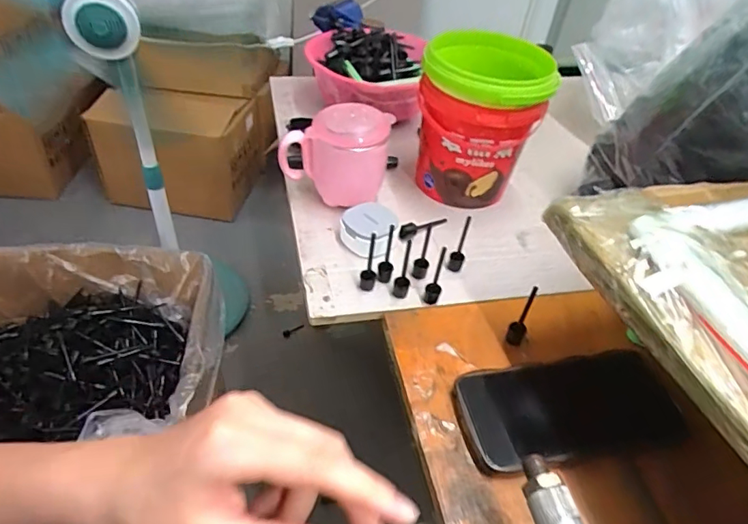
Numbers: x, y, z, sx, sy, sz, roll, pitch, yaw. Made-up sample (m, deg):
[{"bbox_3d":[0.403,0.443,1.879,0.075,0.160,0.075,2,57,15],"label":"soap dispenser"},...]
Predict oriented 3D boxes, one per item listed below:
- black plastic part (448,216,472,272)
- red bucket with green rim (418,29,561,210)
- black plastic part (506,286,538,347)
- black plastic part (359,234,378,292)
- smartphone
[{"bbox_3d":[0.084,-0.017,0.485,0.015,0.058,0.017,16,43,9],"label":"black plastic part"},{"bbox_3d":[0.111,-0.151,0.558,0.123,0.154,0.119,4,43,-4],"label":"red bucket with green rim"},{"bbox_3d":[0.123,0.045,0.415,0.014,0.063,0.010,23,45,16],"label":"black plastic part"},{"bbox_3d":[-0.003,0.002,0.454,0.016,0.058,0.013,9,43,2],"label":"black plastic part"},{"bbox_3d":[0.144,0.109,0.381,0.159,0.012,0.080,-9,46,-6],"label":"smartphone"}]

